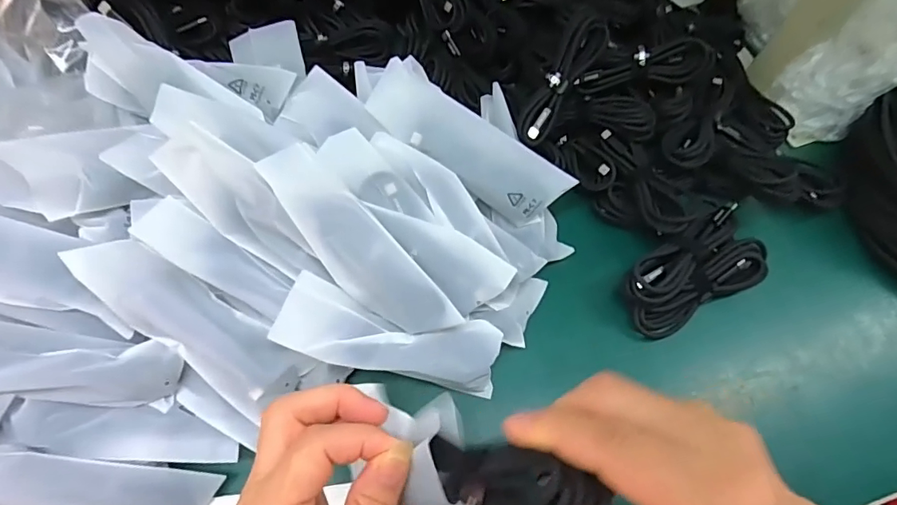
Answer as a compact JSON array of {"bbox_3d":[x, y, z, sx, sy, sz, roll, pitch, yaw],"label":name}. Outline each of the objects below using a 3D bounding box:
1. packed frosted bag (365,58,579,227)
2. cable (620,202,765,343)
[{"bbox_3d":[0.014,-0.077,0.360,0.152,0.016,0.050,33,106,-10],"label":"packed frosted bag"},{"bbox_3d":[0.184,0.015,0.375,0.115,0.045,0.063,-26,67,-12],"label":"cable"}]

